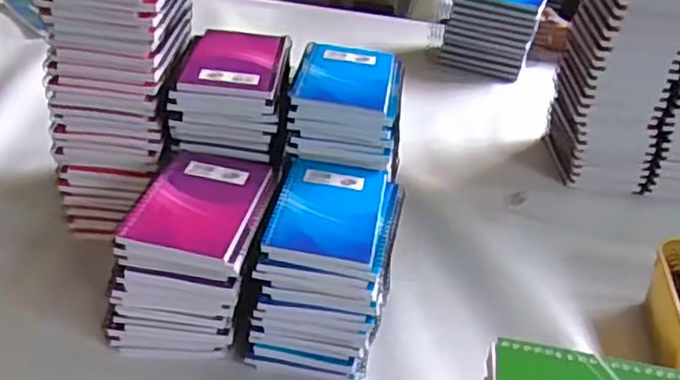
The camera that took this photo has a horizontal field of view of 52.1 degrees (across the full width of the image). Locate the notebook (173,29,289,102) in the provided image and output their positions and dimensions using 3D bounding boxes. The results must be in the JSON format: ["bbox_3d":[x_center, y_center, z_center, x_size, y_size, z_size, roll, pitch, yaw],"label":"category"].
[{"bbox_3d":[-0.092,-0.118,0.637,0.083,0.012,0.137,7,31,-2],"label":"notebook"}]

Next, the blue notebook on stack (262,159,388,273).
[{"bbox_3d":[-0.008,0.015,0.552,0.082,0.011,0.127,10,31,4],"label":"blue notebook on stack"}]

